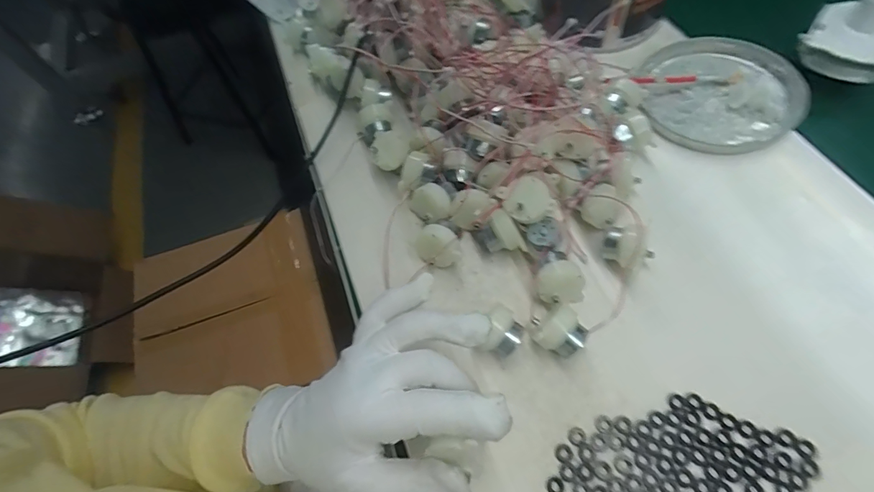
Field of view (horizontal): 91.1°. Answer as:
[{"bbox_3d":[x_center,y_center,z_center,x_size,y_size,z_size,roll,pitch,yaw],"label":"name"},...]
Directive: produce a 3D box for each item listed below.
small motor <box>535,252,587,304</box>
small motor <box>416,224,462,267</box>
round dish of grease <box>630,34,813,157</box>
[{"bbox_3d":[0.083,0.026,0.299,0.028,0.033,0.036,-38,63,-14],"label":"small motor"},{"bbox_3d":[0.001,0.000,0.321,0.031,0.031,0.026,-7,60,3],"label":"small motor"},{"bbox_3d":[0.248,-0.138,0.376,0.131,0.017,0.126,-12,60,0],"label":"round dish of grease"}]

